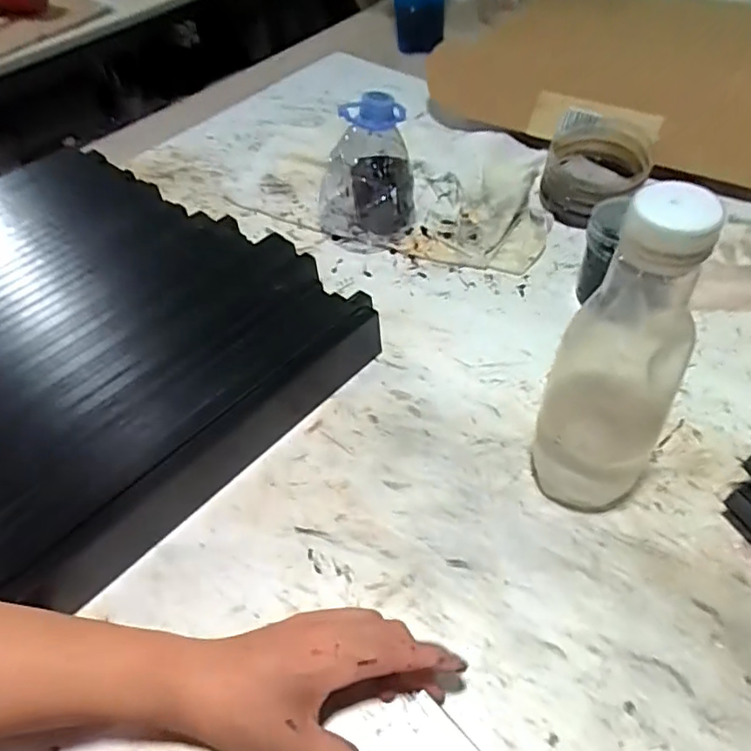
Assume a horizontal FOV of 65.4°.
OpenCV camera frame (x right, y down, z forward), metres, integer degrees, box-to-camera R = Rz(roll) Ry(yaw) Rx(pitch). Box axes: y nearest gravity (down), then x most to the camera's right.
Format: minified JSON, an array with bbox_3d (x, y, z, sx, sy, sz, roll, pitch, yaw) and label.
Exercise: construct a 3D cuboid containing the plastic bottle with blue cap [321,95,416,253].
[{"bbox_3d":[-0.012,-0.207,0.590,0.097,0.131,0.094,-6,51,0],"label":"plastic bottle with blue cap"}]

